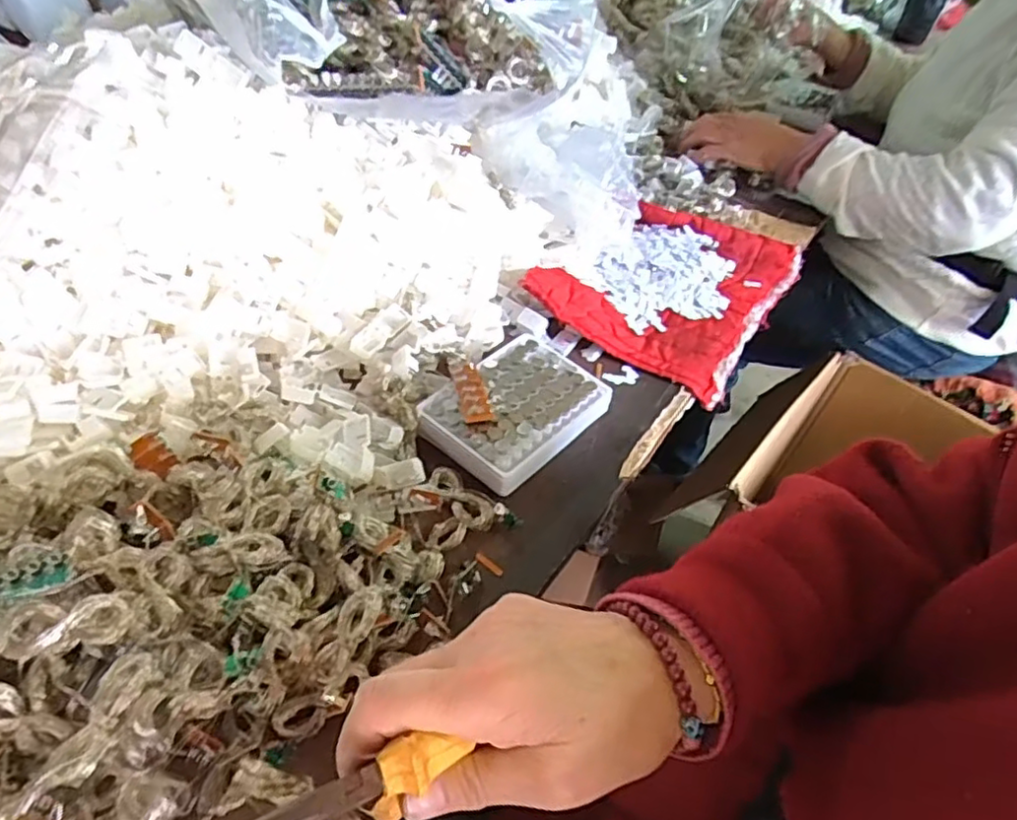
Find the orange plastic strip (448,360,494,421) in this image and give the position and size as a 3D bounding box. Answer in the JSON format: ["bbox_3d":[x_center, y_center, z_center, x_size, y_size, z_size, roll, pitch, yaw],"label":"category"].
[{"bbox_3d":[-0.028,-0.015,0.483,0.022,0.013,0.056,-10,49,-16],"label":"orange plastic strip"}]

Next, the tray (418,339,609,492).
[{"bbox_3d":[0.006,-0.002,0.503,0.097,0.033,0.133,35,53,23],"label":"tray"}]

